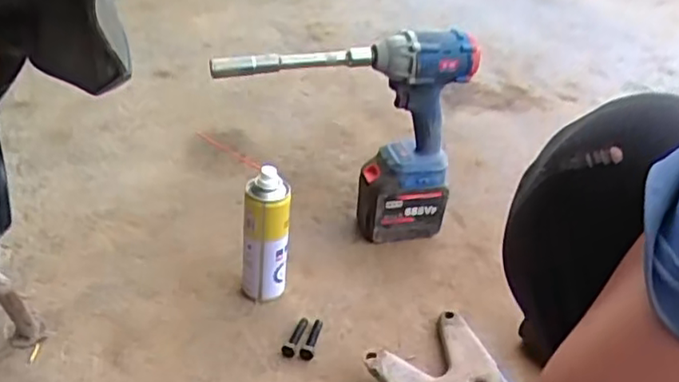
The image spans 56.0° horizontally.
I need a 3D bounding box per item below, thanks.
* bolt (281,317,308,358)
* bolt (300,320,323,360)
[{"bbox_3d":[-0.050,0.164,0.724,0.015,0.012,0.058,11,34,11],"label":"bolt"},{"bbox_3d":[-0.030,0.167,0.721,0.014,0.014,0.058,11,34,10],"label":"bolt"}]

